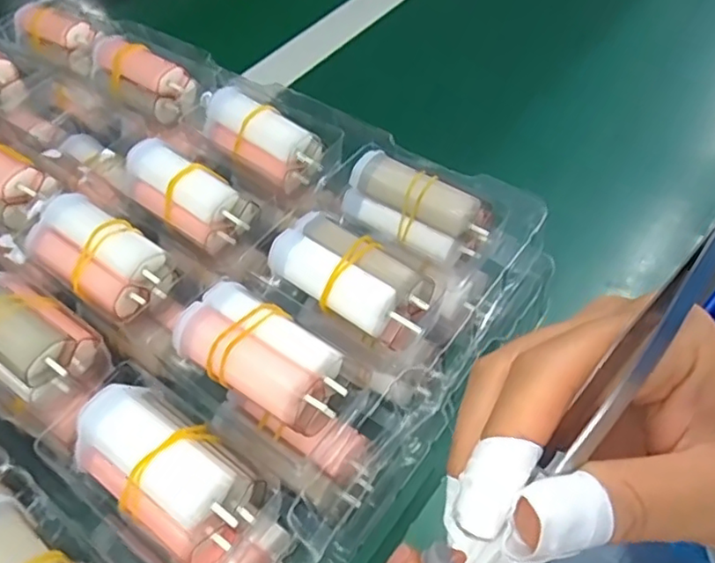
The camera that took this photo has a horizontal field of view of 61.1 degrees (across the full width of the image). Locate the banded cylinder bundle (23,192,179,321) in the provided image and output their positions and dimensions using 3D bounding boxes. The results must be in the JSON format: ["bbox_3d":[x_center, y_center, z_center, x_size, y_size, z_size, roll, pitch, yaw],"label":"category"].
[{"bbox_3d":[-0.116,-0.012,0.271,0.064,0.022,0.035,29,60,24],"label":"banded cylinder bundle"}]

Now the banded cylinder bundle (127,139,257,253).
[{"bbox_3d":[-0.085,-0.044,0.293,0.067,0.018,0.032,34,61,10],"label":"banded cylinder bundle"}]

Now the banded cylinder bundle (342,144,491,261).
[{"bbox_3d":[0.027,-0.034,0.281,0.066,0.033,0.020,29,17,21],"label":"banded cylinder bundle"}]

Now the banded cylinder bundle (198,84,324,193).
[{"bbox_3d":[-0.050,-0.077,0.315,0.065,0.024,0.028,33,61,11],"label":"banded cylinder bundle"}]

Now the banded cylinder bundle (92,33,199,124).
[{"bbox_3d":[-0.131,-0.119,0.355,0.067,0.025,0.031,23,58,20],"label":"banded cylinder bundle"}]

